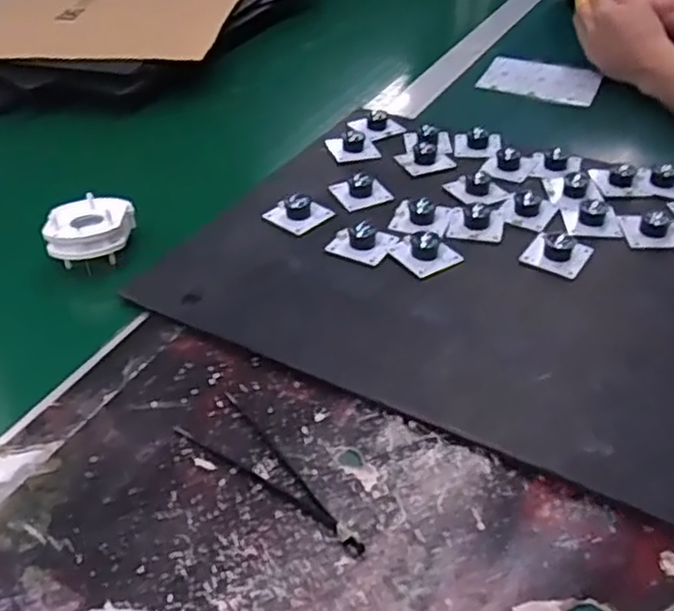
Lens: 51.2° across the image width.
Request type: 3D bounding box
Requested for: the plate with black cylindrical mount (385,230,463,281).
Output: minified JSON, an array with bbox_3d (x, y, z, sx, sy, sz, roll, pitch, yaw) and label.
[{"bbox_3d":[0.067,-0.044,0.528,0.042,0.015,0.044,-23,44,-24],"label":"plate with black cylindrical mount"}]

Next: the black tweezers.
[{"bbox_3d":[-0.033,0.092,0.390,0.131,0.004,0.038,31,49,33],"label":"black tweezers"}]

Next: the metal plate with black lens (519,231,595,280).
[{"bbox_3d":[0.166,-0.045,0.526,0.044,0.017,0.043,25,47,29],"label":"metal plate with black lens"}]

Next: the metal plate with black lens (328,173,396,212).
[{"bbox_3d":[0.021,-0.102,0.600,0.045,0.016,0.038,-14,41,-15],"label":"metal plate with black lens"}]

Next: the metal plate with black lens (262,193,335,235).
[{"bbox_3d":[-0.032,-0.081,0.578,0.045,0.017,0.044,30,49,32],"label":"metal plate with black lens"}]

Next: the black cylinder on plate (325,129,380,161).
[{"bbox_3d":[0.015,-0.156,0.670,0.039,0.014,0.055,-12,41,-12],"label":"black cylinder on plate"}]

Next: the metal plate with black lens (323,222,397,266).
[{"bbox_3d":[0.019,-0.053,0.538,0.045,0.018,0.039,19,44,23],"label":"metal plate with black lens"}]

